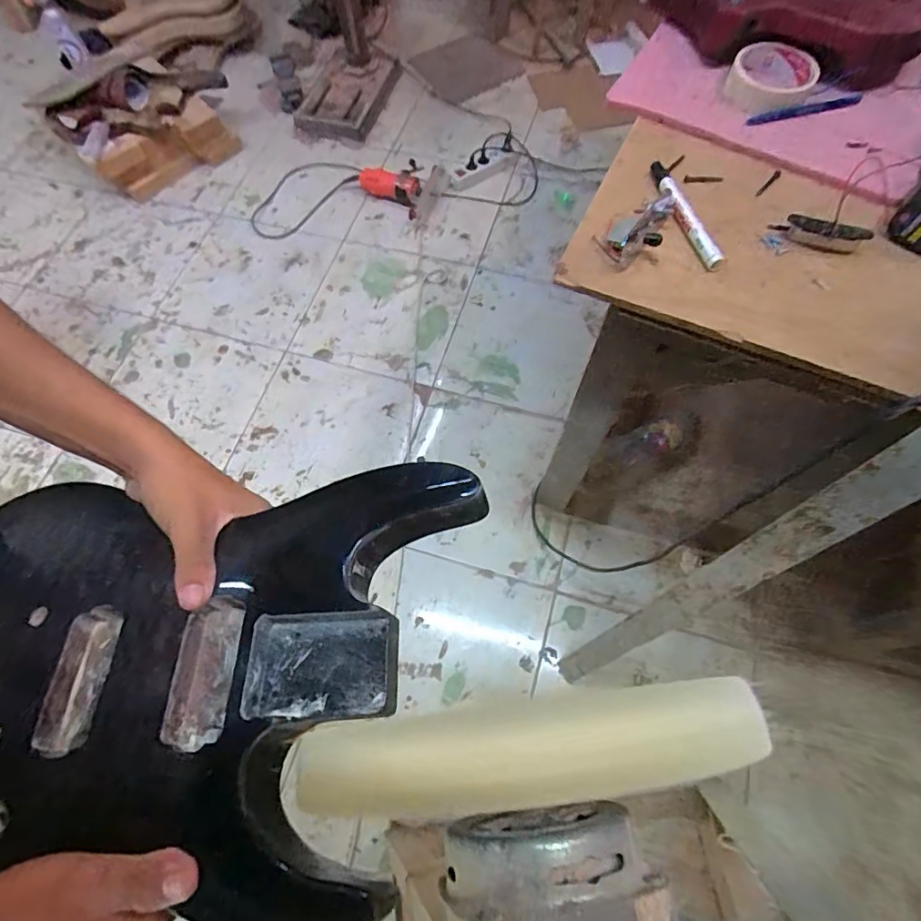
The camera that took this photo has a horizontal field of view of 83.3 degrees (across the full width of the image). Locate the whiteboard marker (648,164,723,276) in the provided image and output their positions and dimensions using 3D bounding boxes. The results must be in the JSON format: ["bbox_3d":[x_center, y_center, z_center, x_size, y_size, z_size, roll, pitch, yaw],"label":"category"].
[{"bbox_3d":[0.221,-0.249,0.520,0.021,0.018,0.147,-15,66,-5],"label":"whiteboard marker"}]

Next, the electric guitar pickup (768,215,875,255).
[{"bbox_3d":[0.346,-0.218,0.498,0.082,0.026,0.016,20,68,10],"label":"electric guitar pickup"}]

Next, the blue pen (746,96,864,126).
[{"bbox_3d":[0.378,-0.386,0.573,0.133,0.009,0.012,-13,66,-4],"label":"blue pen"}]

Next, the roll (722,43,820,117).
[{"bbox_3d":[0.346,-0.424,0.580,0.088,0.028,0.104,30,70,14],"label":"roll"}]

